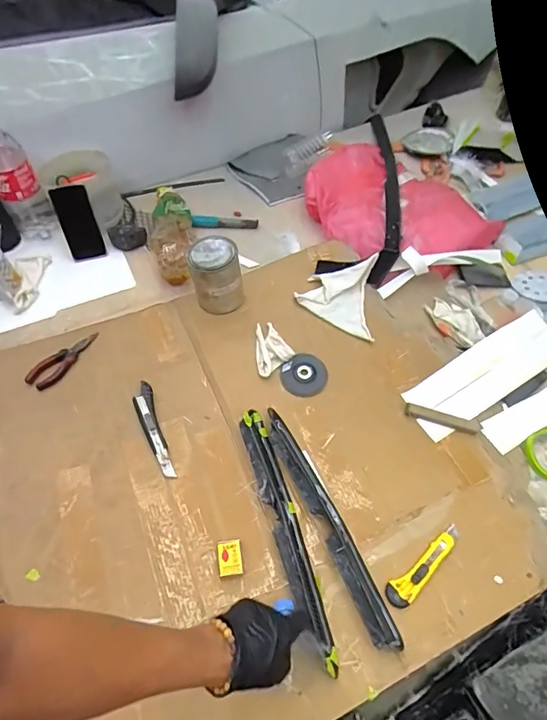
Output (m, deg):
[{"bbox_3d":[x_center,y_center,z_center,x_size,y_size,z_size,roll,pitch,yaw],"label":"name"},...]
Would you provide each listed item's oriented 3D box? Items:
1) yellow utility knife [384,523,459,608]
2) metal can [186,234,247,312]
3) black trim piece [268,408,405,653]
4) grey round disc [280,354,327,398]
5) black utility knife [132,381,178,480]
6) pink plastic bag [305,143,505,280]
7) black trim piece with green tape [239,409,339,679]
[{"bbox_3d":[0.240,0.323,0.694,0.161,0.009,0.037,-36,64,-21],"label":"yellow utility knife"},{"bbox_3d":[-0.123,-0.178,0.932,0.102,0.132,0.110,-14,58,-10],"label":"metal can"},{"bbox_3d":[0.084,0.253,0.719,0.052,0.033,0.414,-21,60,-14],"label":"black trim piece"},{"bbox_3d":[0.062,0.032,0.874,0.091,0.010,0.086,1,73,-2],"label":"grey round disc"},{"bbox_3d":[-0.225,0.122,0.803,0.037,0.029,0.198,-18,59,-12],"label":"black utility knife"},{"bbox_3d":[0.298,-0.407,1.119,0.389,0.062,0.485,-24,60,-15],"label":"pink plastic bag"},{"bbox_3d":[0.019,0.263,0.708,0.046,0.054,0.406,-15,59,-11],"label":"black trim piece with green tape"}]

